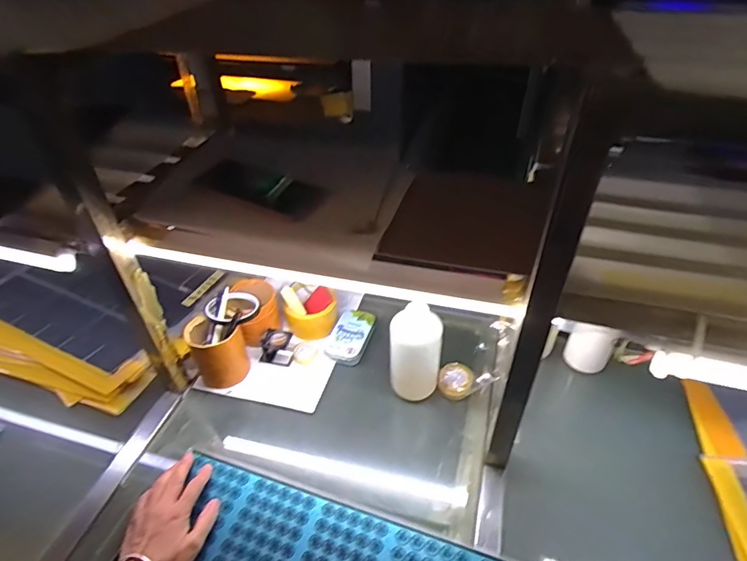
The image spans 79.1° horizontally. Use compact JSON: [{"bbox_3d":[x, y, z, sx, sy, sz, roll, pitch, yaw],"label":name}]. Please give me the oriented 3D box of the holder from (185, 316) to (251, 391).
[{"bbox_3d":[-0.252,0.117,0.734,0.084,0.102,0.073,-20,44,-20],"label":"holder"}]

